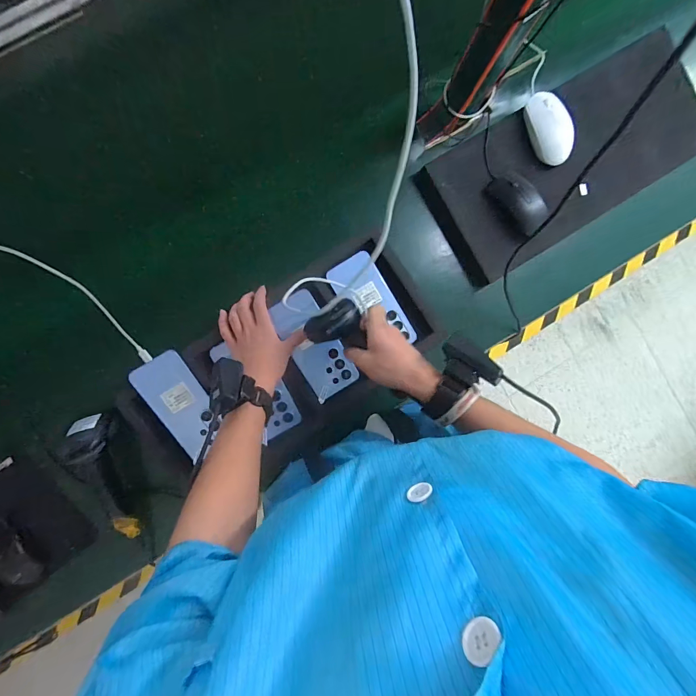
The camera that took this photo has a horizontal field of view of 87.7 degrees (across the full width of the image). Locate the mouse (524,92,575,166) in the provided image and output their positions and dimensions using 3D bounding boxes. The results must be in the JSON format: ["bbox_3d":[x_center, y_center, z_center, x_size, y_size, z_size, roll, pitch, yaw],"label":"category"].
[{"bbox_3d":[0.314,-0.345,0.569,0.060,0.036,0.107,-11,92,-5],"label":"mouse"}]

